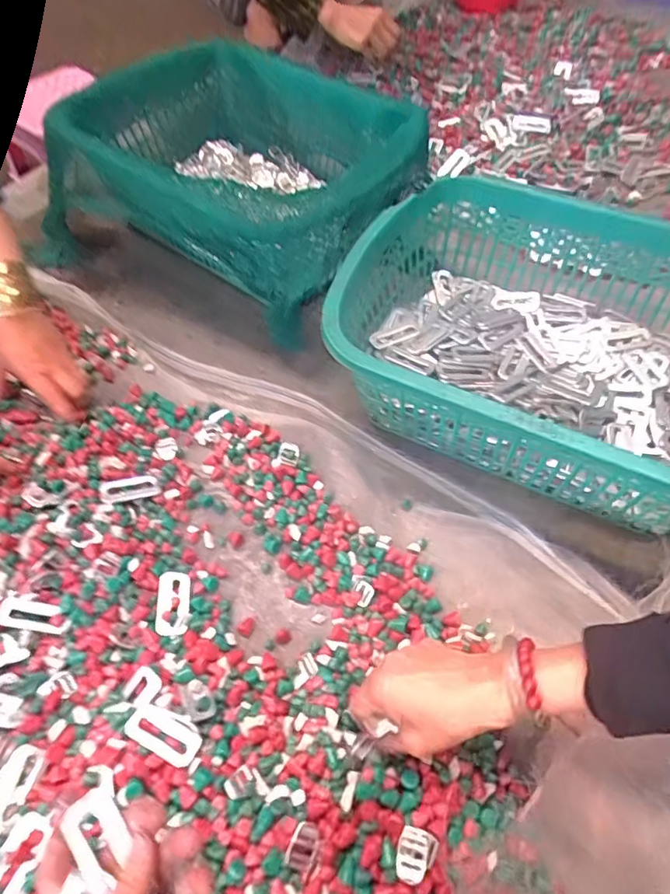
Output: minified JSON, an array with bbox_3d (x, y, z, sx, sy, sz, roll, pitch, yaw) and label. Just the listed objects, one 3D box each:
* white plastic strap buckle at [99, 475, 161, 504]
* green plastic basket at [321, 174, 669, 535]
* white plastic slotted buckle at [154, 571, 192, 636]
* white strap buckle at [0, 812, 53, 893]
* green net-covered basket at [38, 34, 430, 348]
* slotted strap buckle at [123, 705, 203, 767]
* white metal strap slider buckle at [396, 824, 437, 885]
[{"bbox_3d":[-0.216,0.044,0.577,0.058,0.006,0.027,-12,64,-36],"label":"white plastic strap buckle"},{"bbox_3d":[0.251,-0.117,0.622,0.448,0.195,0.393,24,58,13],"label":"green plastic basket"},{"bbox_3d":[-0.153,0.147,0.522,0.031,0.009,0.059,-3,56,-5],"label":"white plastic slotted buckle"},{"bbox_3d":[-0.233,0.300,0.399,0.028,0.012,0.058,20,57,10],"label":"white strap buckle"},{"bbox_3d":[-0.159,-0.369,0.741,0.471,0.226,0.295,29,59,16],"label":"green net-covered basket"},{"bbox_3d":[-0.140,0.234,0.447,0.060,0.013,0.027,21,57,11],"label":"slotted strap buckle"},{"bbox_3d":[0.059,0.302,0.408,0.026,0.008,0.033,19,57,10],"label":"white metal strap slider buckle"}]

